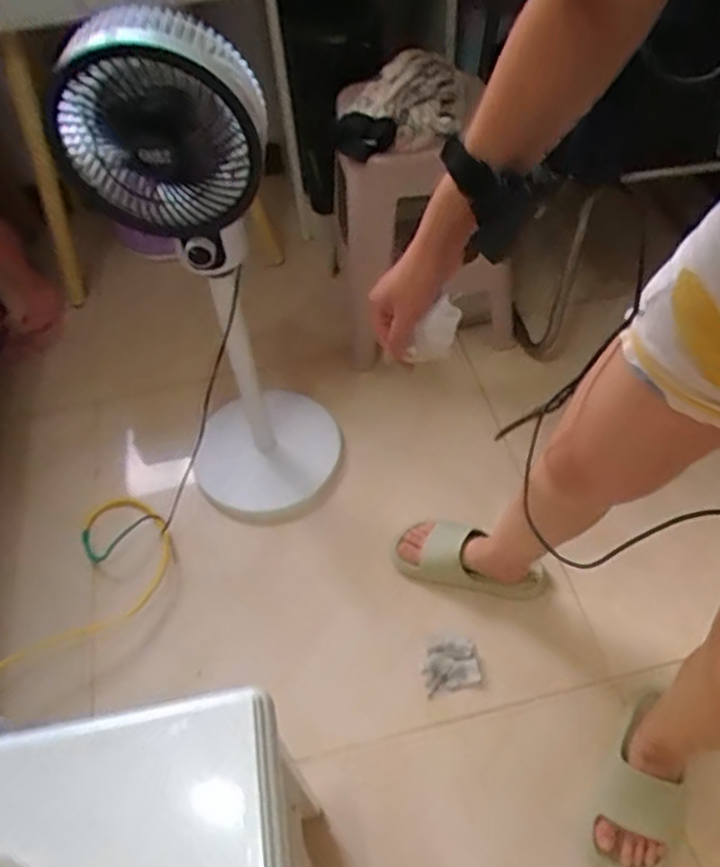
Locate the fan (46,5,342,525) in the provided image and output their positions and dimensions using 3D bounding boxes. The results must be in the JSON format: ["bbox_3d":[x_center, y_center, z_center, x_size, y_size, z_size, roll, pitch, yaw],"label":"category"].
[{"bbox_3d":[-0.195,-0.153,1.007,0.246,0.835,0.218,-12,54,-5],"label":"fan"}]

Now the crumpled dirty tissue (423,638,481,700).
[{"bbox_3d":[0.140,0.358,1.032,0.085,0.014,0.071,-13,54,-6],"label":"crumpled dirty tissue"}]

